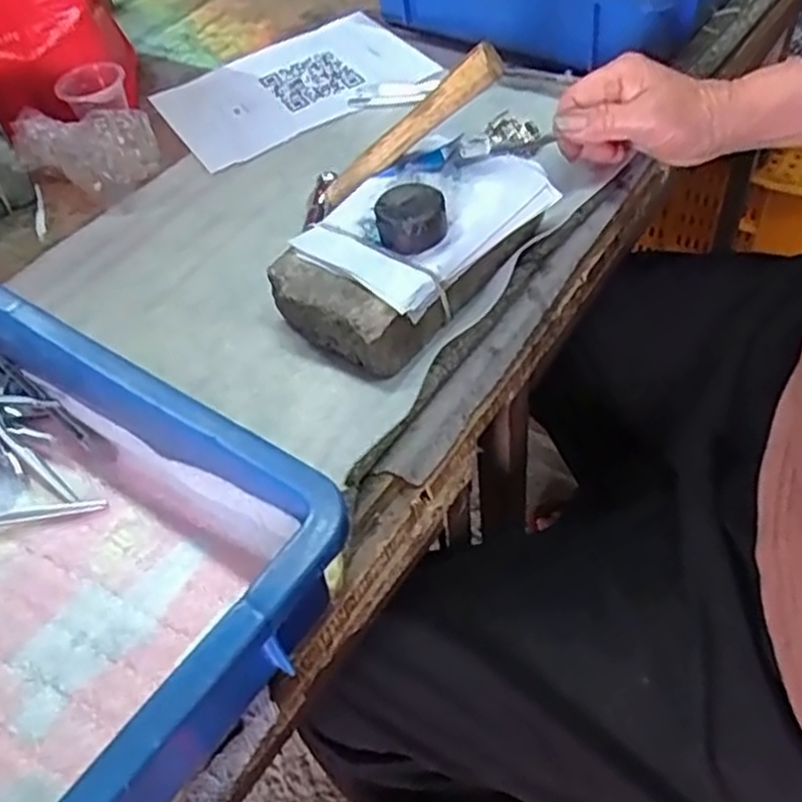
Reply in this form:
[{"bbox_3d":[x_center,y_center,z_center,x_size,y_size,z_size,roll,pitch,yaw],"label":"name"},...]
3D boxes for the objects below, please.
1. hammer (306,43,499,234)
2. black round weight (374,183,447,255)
[{"bbox_3d":[-0.003,-0.161,0.470,0.155,0.019,0.046,-28,31,37],"label":"hammer"},{"bbox_3d":[0.006,-0.103,0.431,0.037,0.022,0.037,-6,50,3],"label":"black round weight"}]

